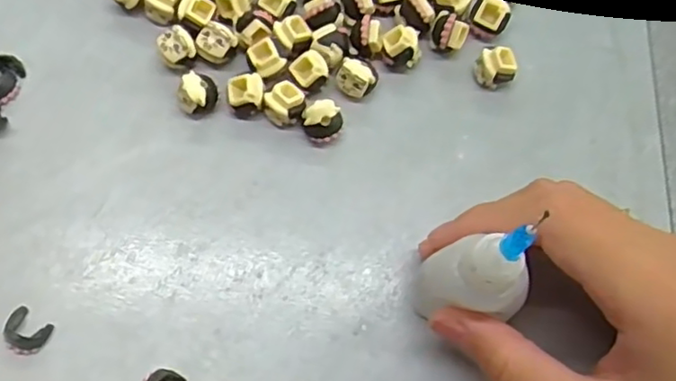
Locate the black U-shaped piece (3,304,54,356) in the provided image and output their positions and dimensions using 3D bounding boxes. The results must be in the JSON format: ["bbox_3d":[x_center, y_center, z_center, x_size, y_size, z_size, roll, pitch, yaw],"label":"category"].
[{"bbox_3d":[-0.113,0.052,0.238,0.015,0.004,0.014,28,72,8],"label":"black U-shaped piece"}]

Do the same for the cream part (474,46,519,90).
[{"bbox_3d":[0.067,-0.052,0.277,0.015,0.013,0.013,-5,71,-4],"label":"cream part"}]

